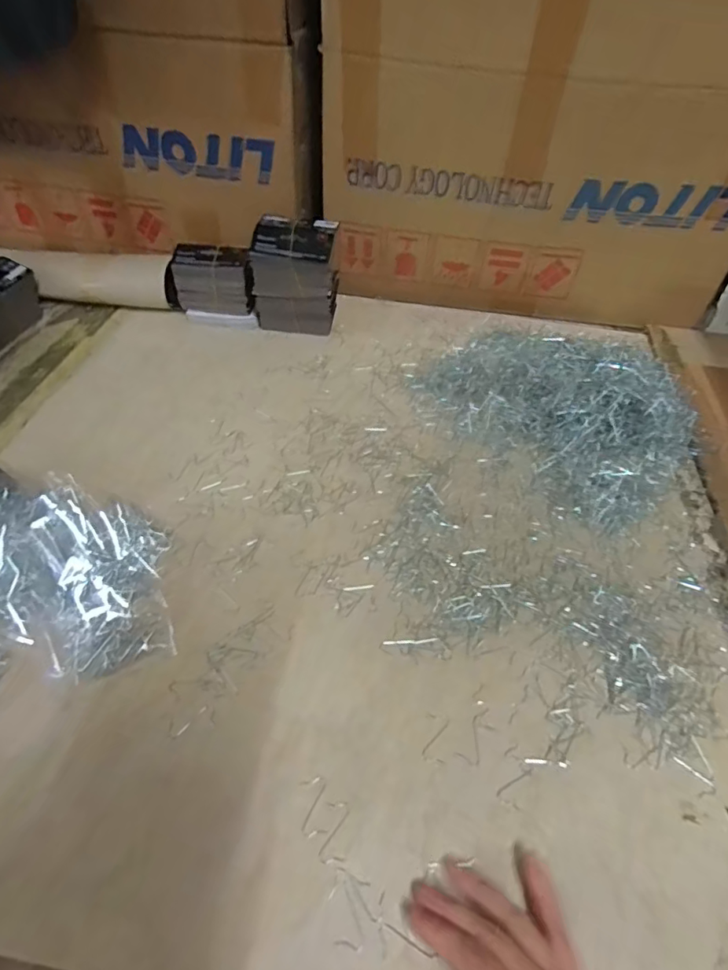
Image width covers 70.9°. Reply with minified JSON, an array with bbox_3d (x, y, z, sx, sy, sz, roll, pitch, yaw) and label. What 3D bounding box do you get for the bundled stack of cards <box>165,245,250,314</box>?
[{"bbox_3d":[-0.208,-0.276,0.714,0.127,0.092,0.046,12,50,6],"label":"bundled stack of cards"}]

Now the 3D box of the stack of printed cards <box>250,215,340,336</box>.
[{"bbox_3d":[-0.091,-0.270,0.682,0.111,0.143,0.066,8,50,3],"label":"stack of printed cards"}]

